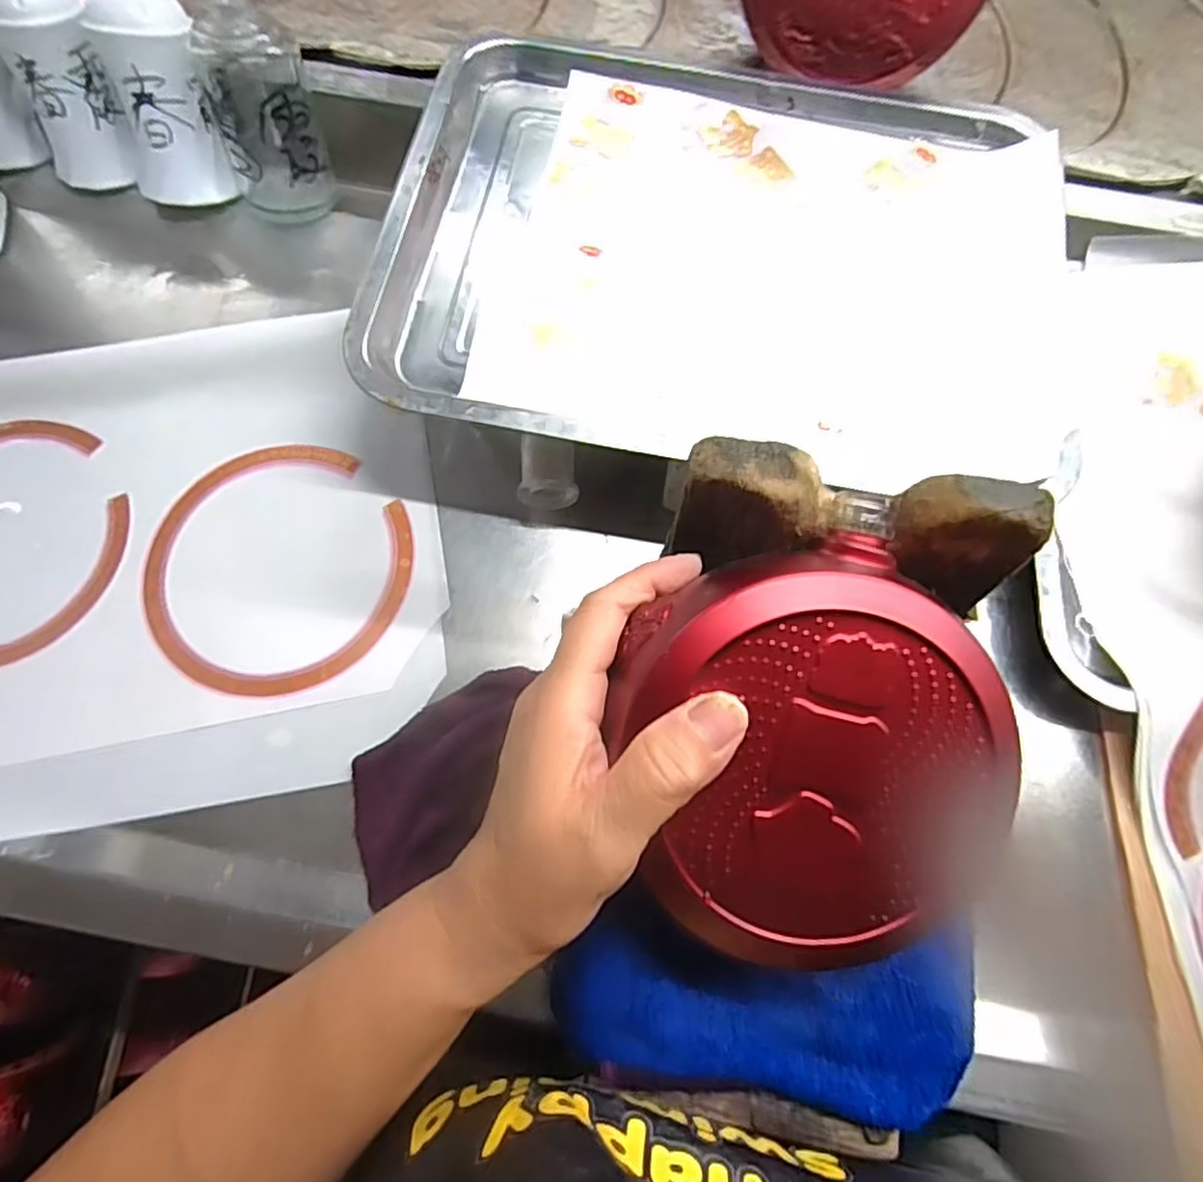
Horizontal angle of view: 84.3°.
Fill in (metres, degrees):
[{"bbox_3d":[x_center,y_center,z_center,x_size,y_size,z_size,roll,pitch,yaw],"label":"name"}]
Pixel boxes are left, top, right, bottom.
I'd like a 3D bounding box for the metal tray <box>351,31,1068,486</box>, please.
[{"bbox_3d":[0.067,-0.179,0.349,0.339,0.037,0.253,9,74,3],"label":"metal tray"}]

